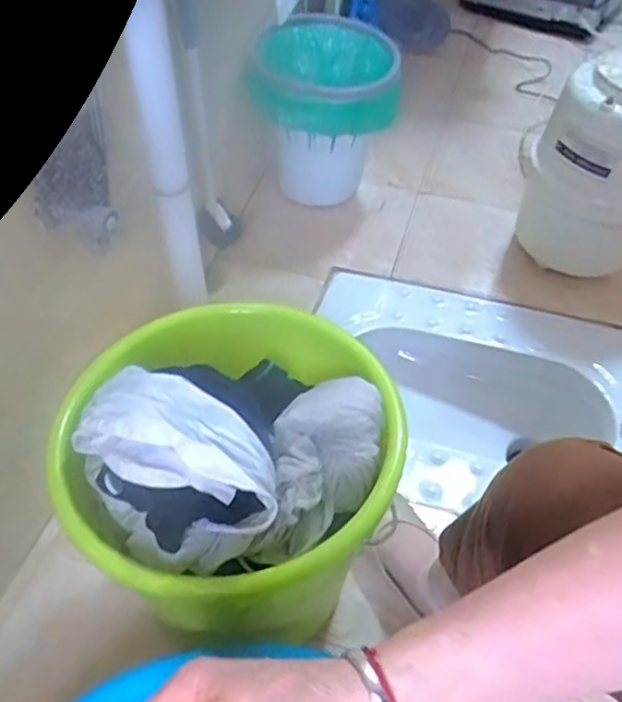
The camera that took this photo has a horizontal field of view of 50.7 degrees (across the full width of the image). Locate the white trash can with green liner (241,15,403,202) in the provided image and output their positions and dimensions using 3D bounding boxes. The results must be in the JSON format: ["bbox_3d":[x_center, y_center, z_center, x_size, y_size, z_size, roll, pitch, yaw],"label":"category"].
[{"bbox_3d":[0.033,-0.424,1.214,0.237,0.256,0.260,20,52,18],"label":"white trash can with green liner"}]

